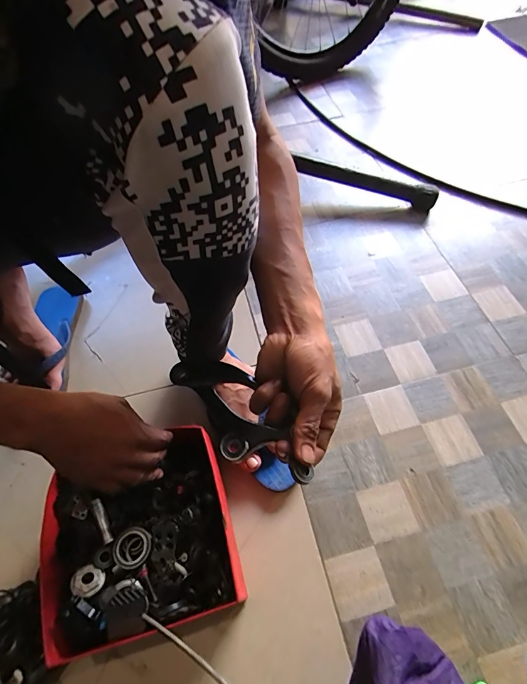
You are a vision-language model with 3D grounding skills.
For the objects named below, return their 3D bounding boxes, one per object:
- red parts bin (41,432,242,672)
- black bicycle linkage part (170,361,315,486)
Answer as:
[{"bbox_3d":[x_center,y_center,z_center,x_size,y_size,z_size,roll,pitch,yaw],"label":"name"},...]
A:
[{"bbox_3d":[-0.147,0.230,0.446,0.211,0.069,0.204,-16,58,-6],"label":"red parts bin"},{"bbox_3d":[-0.024,0.074,0.355,0.065,0.028,0.175,-40,61,-19],"label":"black bicycle linkage part"}]

